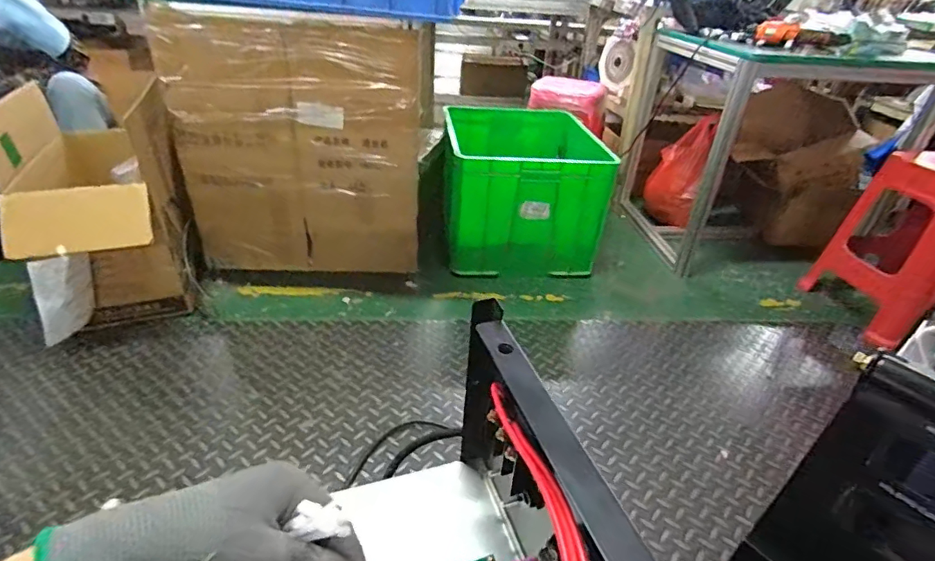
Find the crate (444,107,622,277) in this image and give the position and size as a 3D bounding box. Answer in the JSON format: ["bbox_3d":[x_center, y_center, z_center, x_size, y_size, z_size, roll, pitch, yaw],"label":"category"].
[{"bbox_3d":[0.185,-0.331,1.729,0.542,0.382,0.587,1,33,-6],"label":"crate"}]

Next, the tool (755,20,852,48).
[{"bbox_3d":[0.948,-0.695,1.392,0.231,0.058,0.079,16,35,17],"label":"tool"}]

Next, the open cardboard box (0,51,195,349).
[{"bbox_3d":[-0.931,-0.193,1.270,0.348,0.505,0.564,-17,39,-30],"label":"open cardboard box"}]

